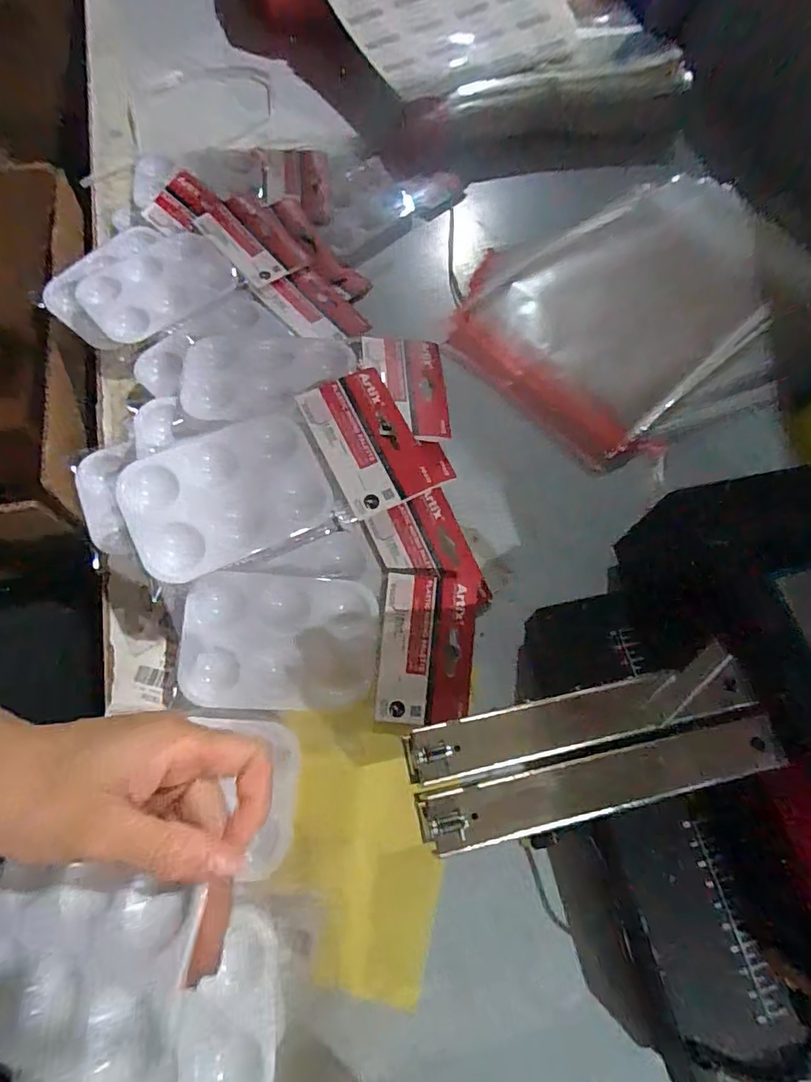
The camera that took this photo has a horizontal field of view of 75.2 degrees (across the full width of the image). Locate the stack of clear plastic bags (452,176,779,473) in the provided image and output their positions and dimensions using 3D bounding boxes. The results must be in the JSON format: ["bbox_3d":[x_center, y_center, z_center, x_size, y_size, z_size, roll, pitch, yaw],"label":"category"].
[{"bbox_3d":[0.233,-0.225,0.517,0.352,0.015,0.260,-29,71,-13],"label":"stack of clear plastic bags"}]

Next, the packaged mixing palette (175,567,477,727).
[{"bbox_3d":[-0.049,0.072,0.353,0.188,0.010,0.099,2,84,-10],"label":"packaged mixing palette"}]

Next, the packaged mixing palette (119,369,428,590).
[{"bbox_3d":[-0.086,-0.044,0.357,0.192,0.016,0.096,-22,81,-15],"label":"packaged mixing palette"}]

